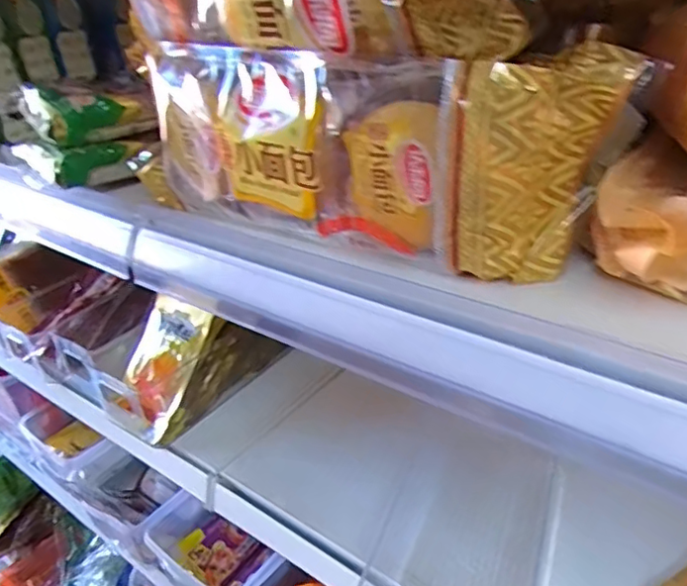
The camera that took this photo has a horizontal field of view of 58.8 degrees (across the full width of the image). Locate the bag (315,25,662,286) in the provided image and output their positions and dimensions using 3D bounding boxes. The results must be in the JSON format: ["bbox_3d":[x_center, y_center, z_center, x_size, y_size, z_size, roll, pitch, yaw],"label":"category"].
[{"bbox_3d":[0.060,-0.063,0.295,0.143,0.094,0.056,7,33,21],"label":"bag"}]

